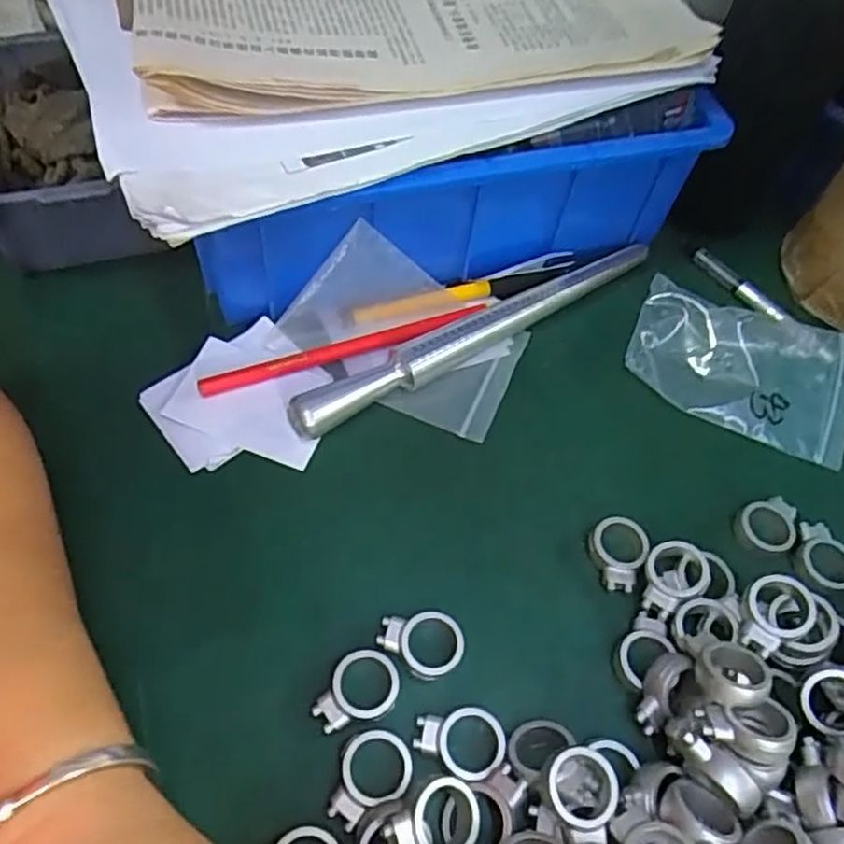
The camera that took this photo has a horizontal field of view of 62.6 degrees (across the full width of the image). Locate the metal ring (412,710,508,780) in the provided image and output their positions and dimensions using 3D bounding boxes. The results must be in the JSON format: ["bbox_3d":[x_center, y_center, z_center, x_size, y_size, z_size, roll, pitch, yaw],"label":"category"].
[{"bbox_3d":[0.014,0.120,0.260,0.034,0.008,0.025,12,55,2],"label":"metal ring"}]

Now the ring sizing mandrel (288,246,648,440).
[{"bbox_3d":[0.035,-0.051,0.372,0.229,0.020,0.017,-29,63,-23],"label":"ring sizing mandrel"}]

